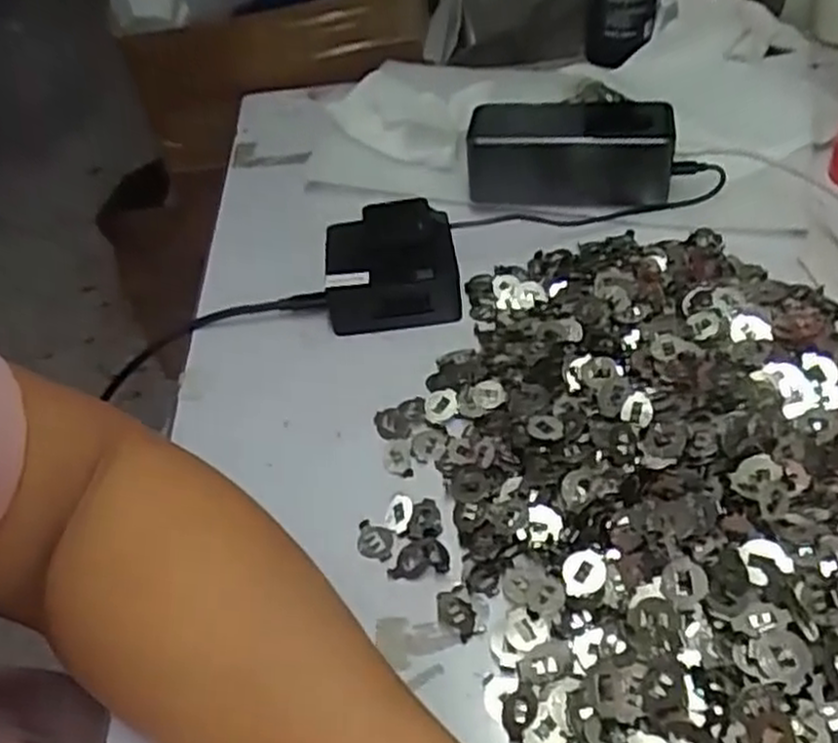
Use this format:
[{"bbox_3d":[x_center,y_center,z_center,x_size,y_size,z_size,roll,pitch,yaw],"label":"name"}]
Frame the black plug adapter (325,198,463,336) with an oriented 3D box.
[{"bbox_3d":[-0.017,-0.063,0.469,0.076,0.041,0.073,-7,44,0],"label":"black plug adapter"}]

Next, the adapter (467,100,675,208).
[{"bbox_3d":[0.097,-0.145,0.511,0.127,0.051,0.050,1,45,9],"label":"adapter"}]

